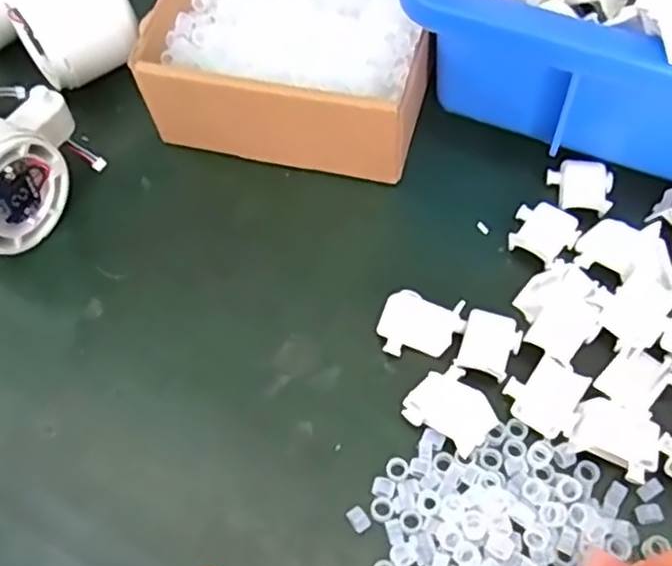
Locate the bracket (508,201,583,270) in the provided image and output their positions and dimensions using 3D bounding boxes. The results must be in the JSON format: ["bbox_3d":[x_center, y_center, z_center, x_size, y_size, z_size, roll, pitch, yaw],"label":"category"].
[{"bbox_3d":[0.095,-0.022,0.323,0.029,0.009,0.030,30,65,19],"label":"bracket"}]

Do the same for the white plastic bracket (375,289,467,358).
[{"bbox_3d":[0.036,0.018,0.300,0.035,0.011,0.029,18,61,13],"label":"white plastic bracket"}]

